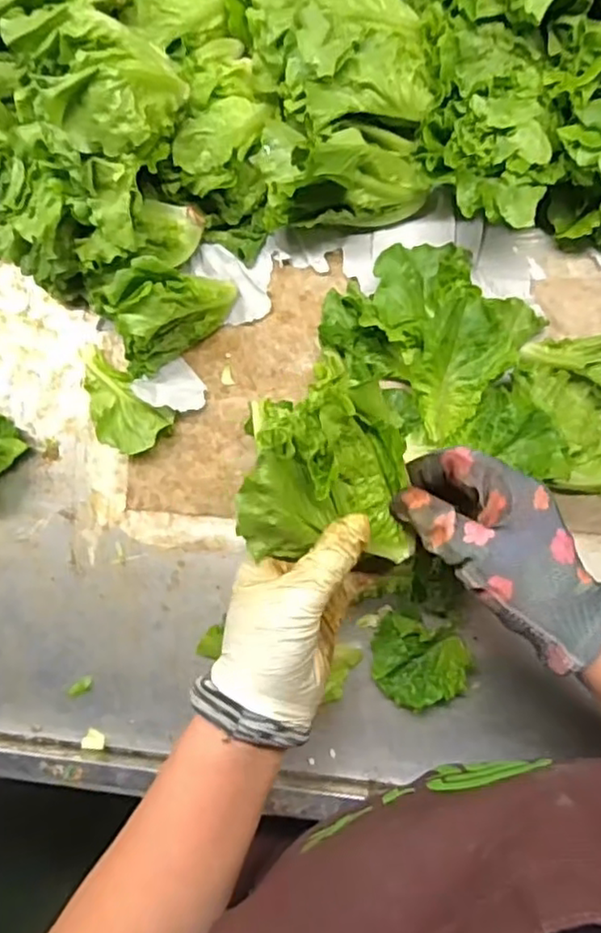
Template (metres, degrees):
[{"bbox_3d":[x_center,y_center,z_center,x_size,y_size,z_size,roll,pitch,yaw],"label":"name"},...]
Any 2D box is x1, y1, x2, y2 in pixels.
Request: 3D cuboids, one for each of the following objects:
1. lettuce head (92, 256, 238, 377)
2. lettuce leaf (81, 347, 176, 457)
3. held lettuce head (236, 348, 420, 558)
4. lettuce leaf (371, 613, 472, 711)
[{"bbox_3d":[-0.095,-0.110,0.447,0.089,0.074,0.048,-38,82,5],"label":"lettuce head"},{"bbox_3d":[-0.139,-0.045,0.476,0.087,0.021,0.049,39,93,9],"label":"lettuce leaf"},{"bbox_3d":[0.014,-0.001,0.333,0.081,0.061,0.094,2,87,9],"label":"held lettuce head"},{"bbox_3d":[0.076,0.131,0.426,0.063,0.026,0.052,20,90,9],"label":"lettuce leaf"}]

